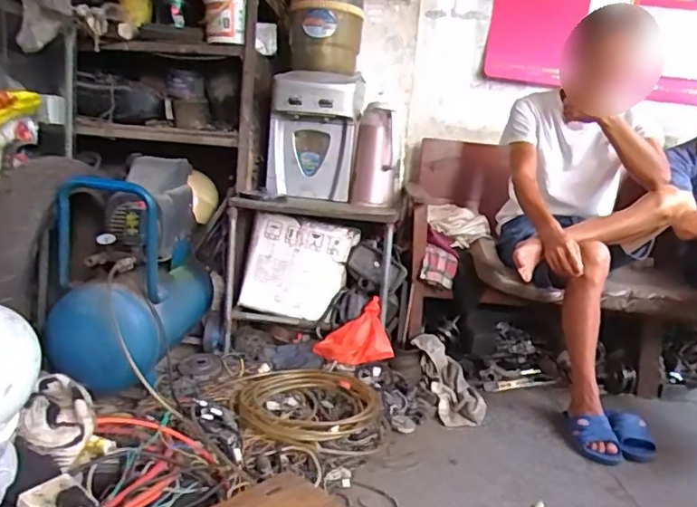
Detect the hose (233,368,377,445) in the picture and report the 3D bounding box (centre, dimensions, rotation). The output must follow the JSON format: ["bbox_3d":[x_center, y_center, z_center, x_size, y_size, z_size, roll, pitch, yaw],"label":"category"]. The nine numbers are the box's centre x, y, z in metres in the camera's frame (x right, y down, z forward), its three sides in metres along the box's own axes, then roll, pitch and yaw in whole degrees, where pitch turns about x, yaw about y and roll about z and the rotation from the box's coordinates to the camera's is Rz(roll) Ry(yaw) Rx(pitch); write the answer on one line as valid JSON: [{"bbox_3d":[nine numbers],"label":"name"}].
[{"bbox_3d":[-0.103,0.364,1.410,0.353,0.048,0.387,4,8,-1],"label":"hose"}]

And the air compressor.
[{"bbox_3d":[-0.606,0.030,1.667,0.317,0.499,0.632,4,8,-2],"label":"air compressor"}]

